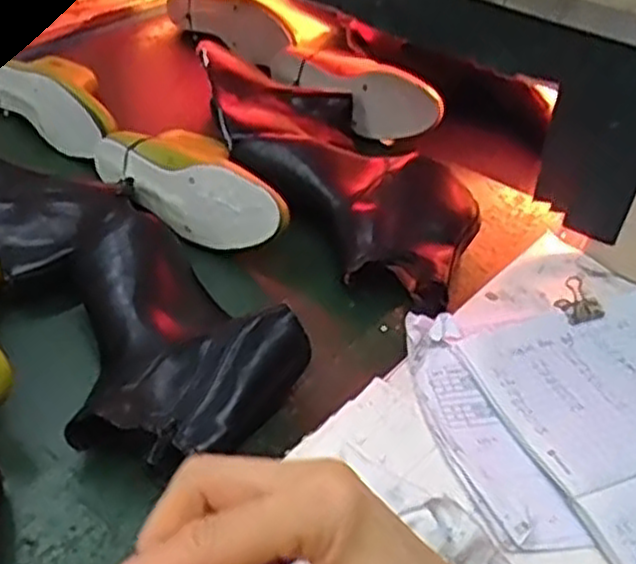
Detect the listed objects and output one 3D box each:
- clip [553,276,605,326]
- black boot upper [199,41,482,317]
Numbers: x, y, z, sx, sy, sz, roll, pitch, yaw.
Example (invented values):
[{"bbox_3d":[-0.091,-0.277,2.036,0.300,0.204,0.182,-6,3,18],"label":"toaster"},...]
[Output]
[{"bbox_3d":[0.218,0.016,0.659,0.031,0.021,0.038,-14,43,-20],"label":"clip"},{"bbox_3d":[0.017,-0.134,0.838,0.157,0.064,0.455,-18,44,-25],"label":"black boot upper"}]

